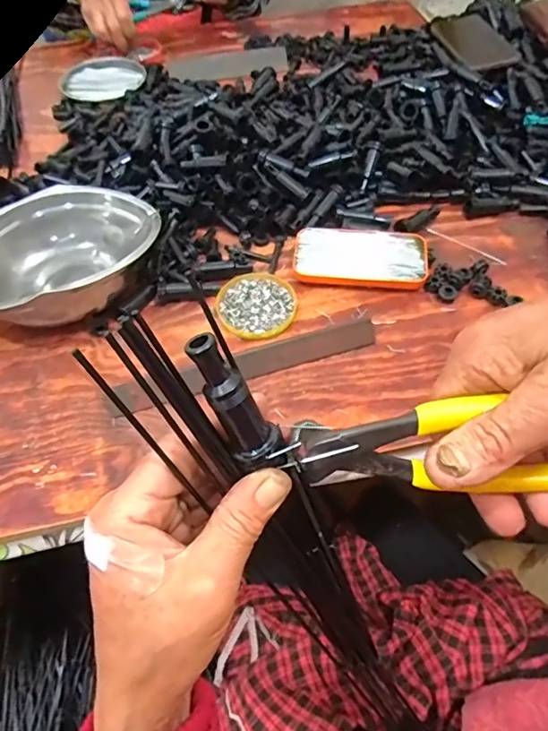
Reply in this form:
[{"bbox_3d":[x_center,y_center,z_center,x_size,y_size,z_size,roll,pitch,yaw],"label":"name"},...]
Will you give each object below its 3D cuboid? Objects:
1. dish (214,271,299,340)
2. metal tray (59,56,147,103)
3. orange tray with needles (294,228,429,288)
[{"bbox_3d":[-0.019,-0.067,0.554,0.084,0.010,0.090,-1,54,1],"label":"dish"},{"bbox_3d":[-0.274,-0.467,0.844,0.133,0.021,0.125,28,60,20],"label":"metal tray"},{"bbox_3d":[0.096,-0.122,0.578,0.142,0.020,0.074,5,55,5],"label":"orange tray with needles"}]

